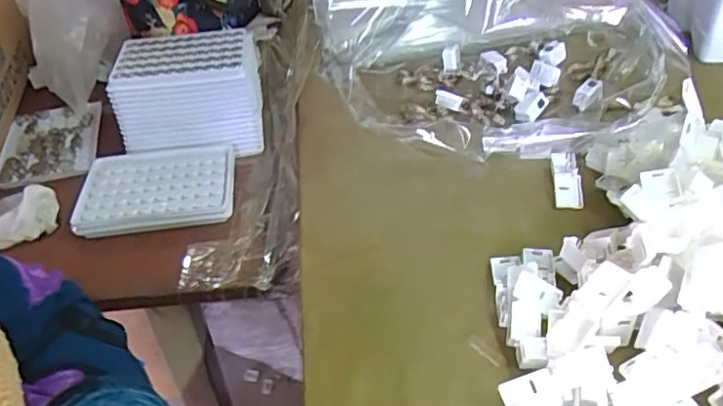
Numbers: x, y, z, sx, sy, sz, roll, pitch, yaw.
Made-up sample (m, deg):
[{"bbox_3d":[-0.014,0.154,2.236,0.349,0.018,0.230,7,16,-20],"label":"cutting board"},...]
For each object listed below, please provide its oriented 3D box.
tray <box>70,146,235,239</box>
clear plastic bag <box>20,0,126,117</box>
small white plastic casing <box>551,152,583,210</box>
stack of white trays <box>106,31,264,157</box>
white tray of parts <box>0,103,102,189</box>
[{"bbox_3d":[-0.183,-0.012,0.539,0.133,0.018,0.094,-7,40,-2],"label":"tray"},{"bbox_3d":[-0.316,-0.210,0.634,0.110,0.190,0.118,-23,43,-20],"label":"clear plastic bag"},{"bbox_3d":[0.158,-0.019,0.462,0.021,0.010,0.056,2,40,10],"label":"small white plastic casing"},{"bbox_3d":[-0.166,-0.108,0.591,0.137,0.080,0.102,-3,40,3],"label":"stack of white trays"},{"bbox_3d":[-0.318,-0.062,0.614,0.094,0.012,0.131,-13,40,-9],"label":"white tray of parts"}]

